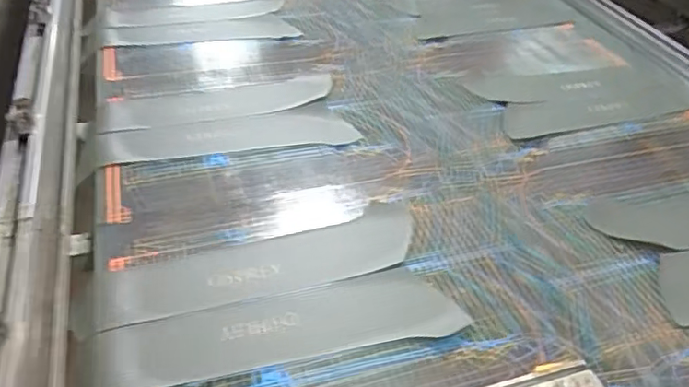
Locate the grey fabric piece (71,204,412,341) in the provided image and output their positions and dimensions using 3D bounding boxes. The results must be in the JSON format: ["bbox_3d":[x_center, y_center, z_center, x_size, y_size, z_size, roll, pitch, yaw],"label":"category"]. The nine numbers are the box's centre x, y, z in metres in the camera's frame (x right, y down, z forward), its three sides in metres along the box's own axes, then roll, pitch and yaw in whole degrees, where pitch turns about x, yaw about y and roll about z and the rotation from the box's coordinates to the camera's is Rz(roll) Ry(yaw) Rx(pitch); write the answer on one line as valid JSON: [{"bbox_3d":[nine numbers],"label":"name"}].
[{"bbox_3d":[-0.105,0.095,0.714,0.439,0.008,0.108,-13,44,-20],"label":"grey fabric piece"}]

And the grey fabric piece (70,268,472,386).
[{"bbox_3d":[-0.084,0.157,0.647,0.435,0.006,0.098,-8,42,-14],"label":"grey fabric piece"}]

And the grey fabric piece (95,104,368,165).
[{"bbox_3d":[-0.192,-0.098,0.930,0.409,0.013,0.105,-9,42,-15],"label":"grey fabric piece"}]

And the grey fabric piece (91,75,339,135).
[{"bbox_3d":[-0.222,-0.167,1.001,0.412,0.014,0.122,-8,42,-14],"label":"grey fabric piece"}]

